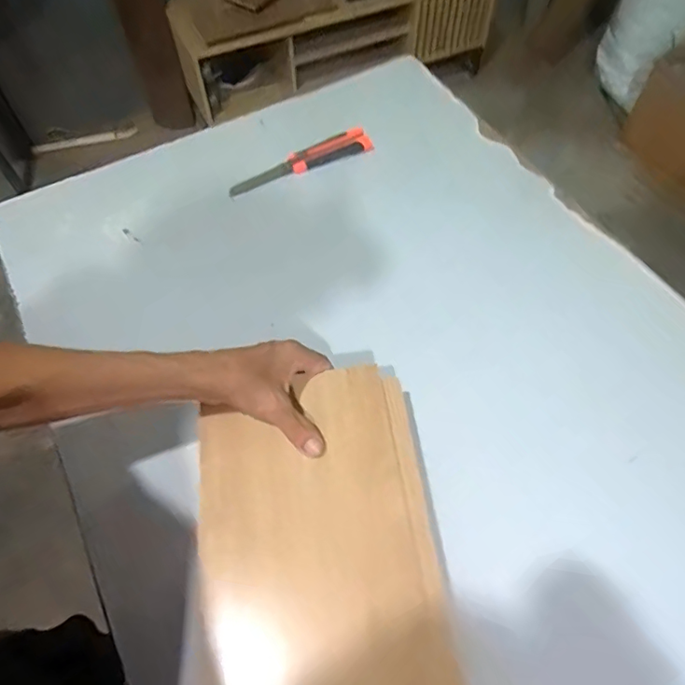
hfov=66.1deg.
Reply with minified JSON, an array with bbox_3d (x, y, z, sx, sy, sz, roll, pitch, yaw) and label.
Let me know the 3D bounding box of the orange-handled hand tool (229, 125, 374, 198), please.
[{"bbox_3d":[-0.056,-0.247,0.725,0.212,0.012,0.039,-28,63,-15],"label":"orange-handled hand tool"}]

